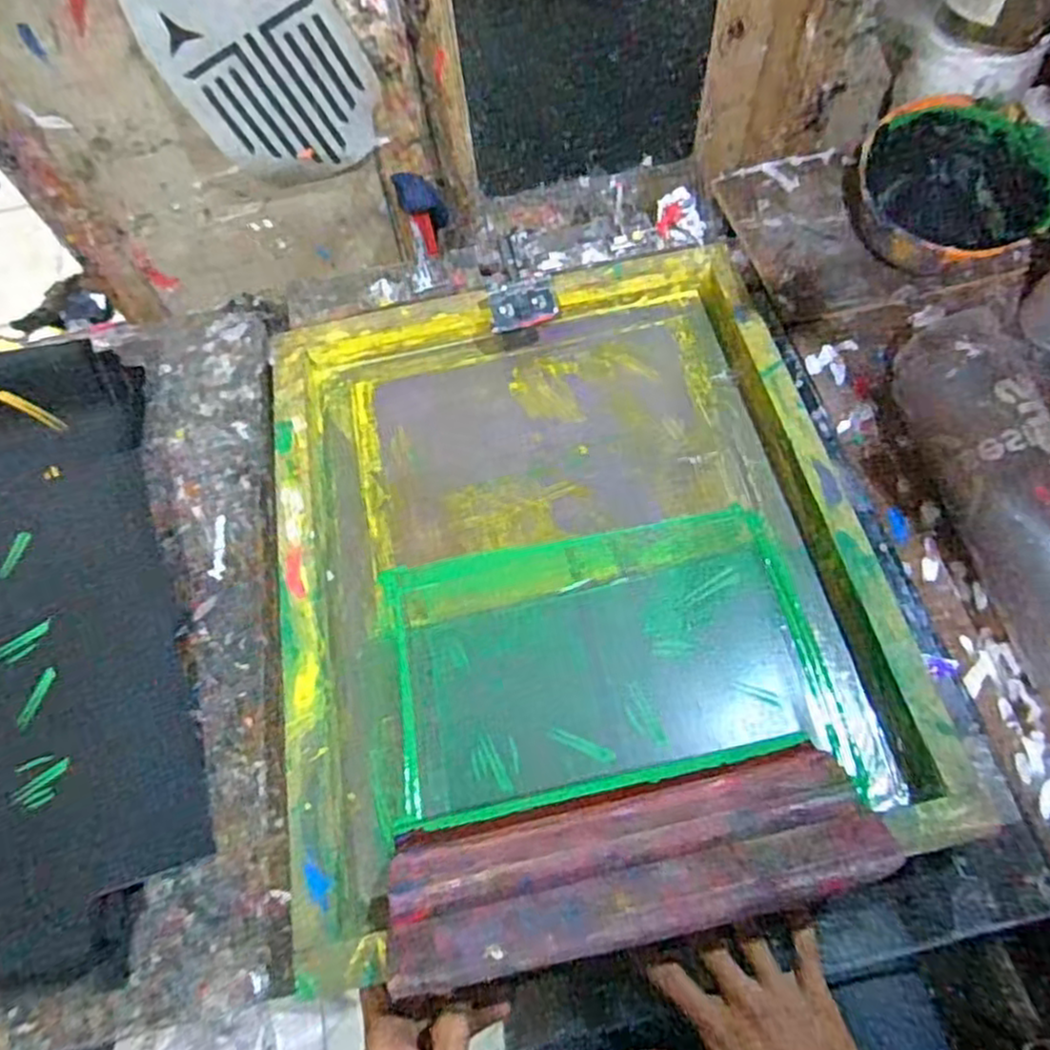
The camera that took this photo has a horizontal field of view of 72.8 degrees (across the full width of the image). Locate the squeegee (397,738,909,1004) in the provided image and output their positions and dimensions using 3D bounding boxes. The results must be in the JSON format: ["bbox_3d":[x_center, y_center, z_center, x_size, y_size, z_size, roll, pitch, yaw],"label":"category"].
[{"bbox_3d":[0.067,0.214,0.452,0.303,0.030,0.109,-12,30,-2],"label":"squeegee"}]

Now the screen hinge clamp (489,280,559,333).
[{"bbox_3d":[-0.001,-0.204,0.667,0.061,0.020,0.036,-9,64,0],"label":"screen hinge clamp"}]

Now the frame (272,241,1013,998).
[{"bbox_3d":[0.032,0.016,0.587,0.462,0.056,0.545,-13,64,-2],"label":"frame"}]

